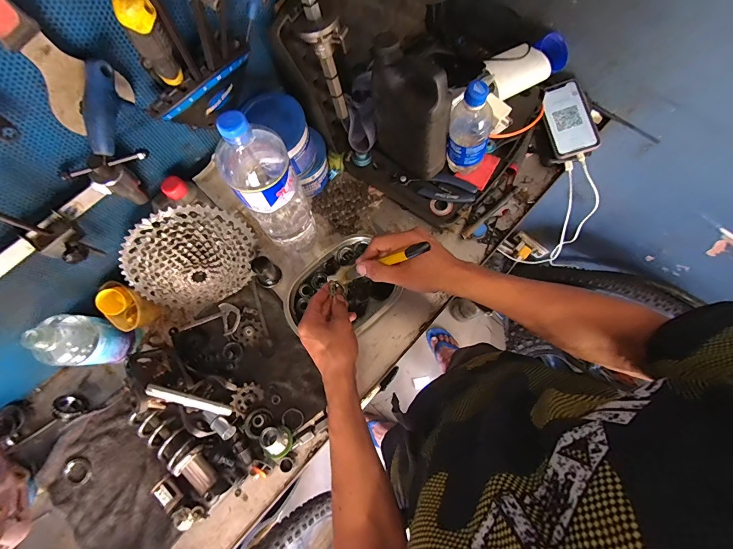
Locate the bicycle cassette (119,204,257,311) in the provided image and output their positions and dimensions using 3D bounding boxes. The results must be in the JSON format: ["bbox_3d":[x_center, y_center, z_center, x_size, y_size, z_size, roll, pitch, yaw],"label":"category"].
[{"bbox_3d":[-0.270,-0.013,0.543,0.197,0.190,0.049,-32,48,-5],"label":"bicycle cassette"}]

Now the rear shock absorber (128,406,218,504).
[{"bbox_3d":[-0.294,0.277,0.541,0.182,0.054,0.050,38,80,11],"label":"rear shock absorber"}]

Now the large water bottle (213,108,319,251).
[{"bbox_3d":[-0.139,-0.122,0.512,0.086,0.311,0.085,-26,76,-4],"label":"large water bottle"}]

